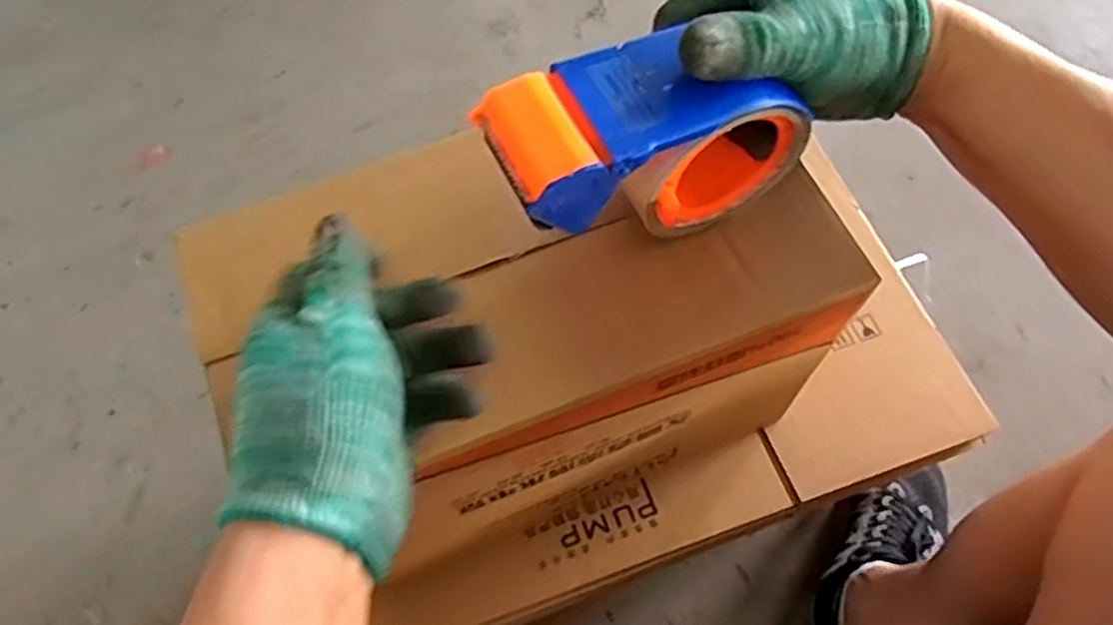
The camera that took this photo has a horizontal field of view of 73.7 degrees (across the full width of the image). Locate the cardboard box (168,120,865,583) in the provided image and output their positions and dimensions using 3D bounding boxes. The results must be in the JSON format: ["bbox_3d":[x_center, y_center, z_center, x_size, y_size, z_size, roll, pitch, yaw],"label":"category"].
[{"bbox_3d":[-0.010,0.016,0.472,0.322,0.210,0.175,-21,68,-6],"label":"cardboard box"}]

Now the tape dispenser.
[{"bbox_3d":[0.048,-0.082,0.338,0.154,0.078,0.071,-3,62,-38],"label":"tape dispenser"}]

